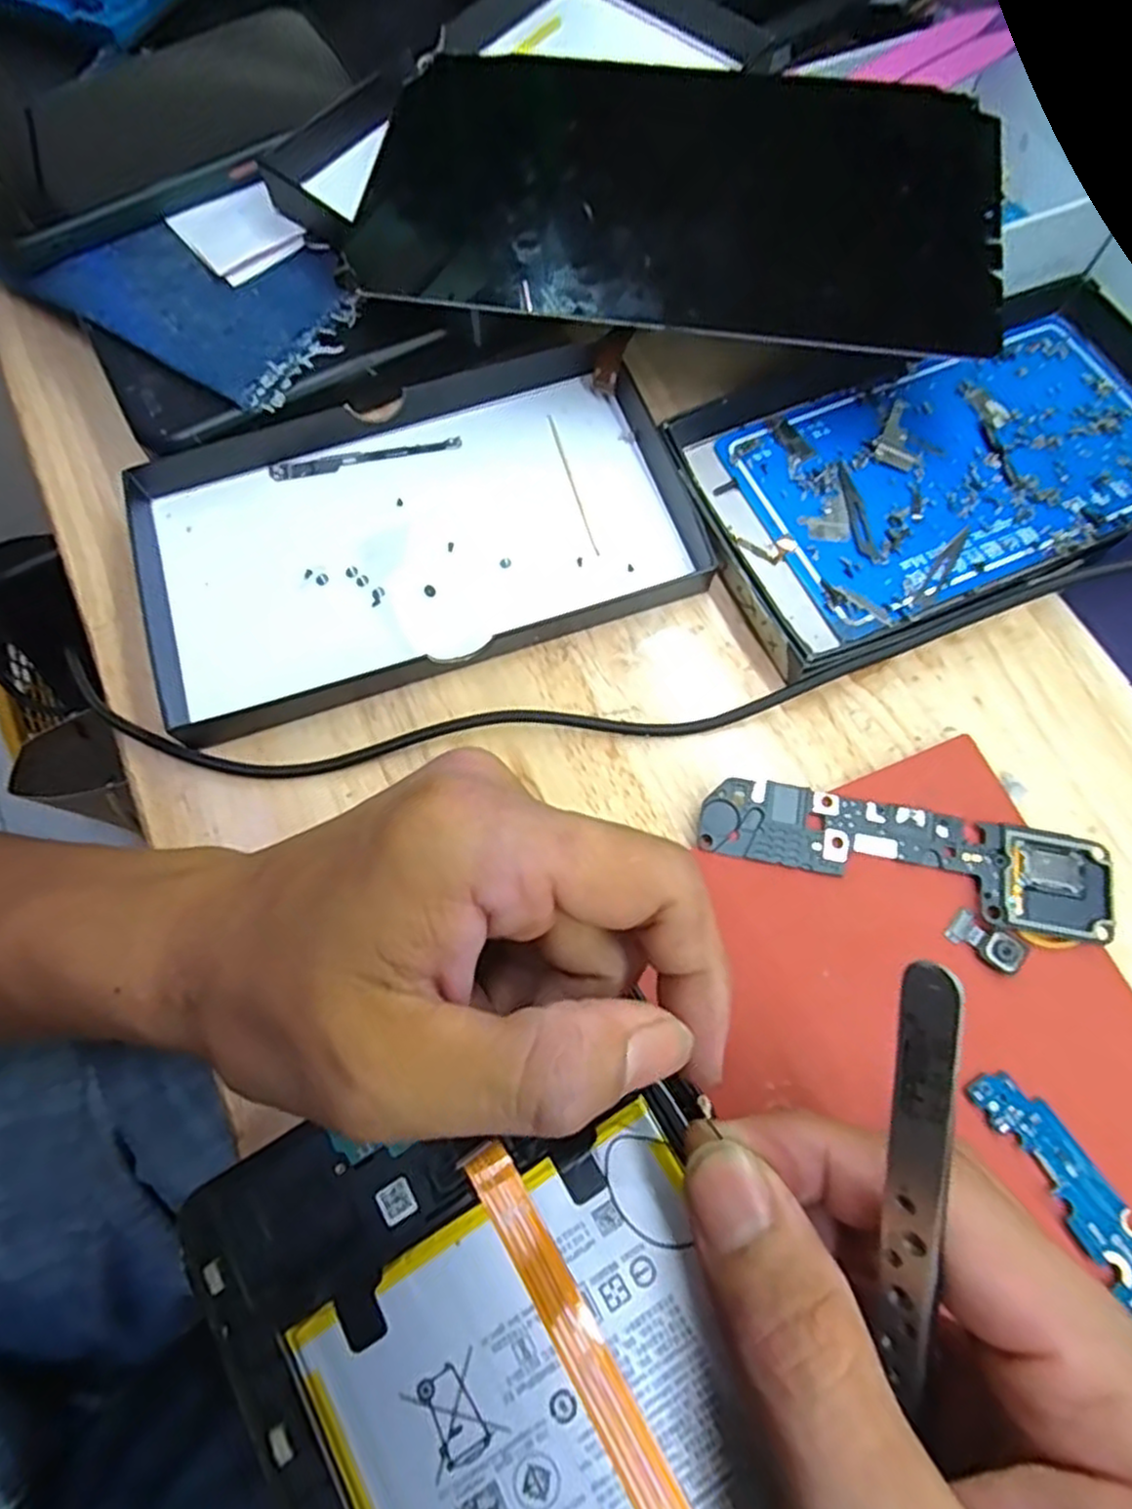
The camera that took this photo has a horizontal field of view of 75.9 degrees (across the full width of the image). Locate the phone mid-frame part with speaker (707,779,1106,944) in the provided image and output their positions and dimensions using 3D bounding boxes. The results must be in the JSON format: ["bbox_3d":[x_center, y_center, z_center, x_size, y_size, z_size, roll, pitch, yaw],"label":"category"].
[{"bbox_3d":[0.093,0.027,0.202,0.107,0.004,0.027,11,69,8],"label":"phone mid-frame part with speaker"}]

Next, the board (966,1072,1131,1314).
[{"bbox_3d":[0.126,0.109,0.174,0.015,0.005,0.069,-31,73,-9],"label":"board"}]

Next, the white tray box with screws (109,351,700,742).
[{"bbox_3d":[-0.051,-0.075,0.243,0.178,0.015,0.099,-18,72,-5],"label":"white tray box with screws"}]

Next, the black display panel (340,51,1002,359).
[{"bbox_3d":[0.037,-0.186,0.238,0.201,0.011,0.121,8,71,4],"label":"black display panel"}]

